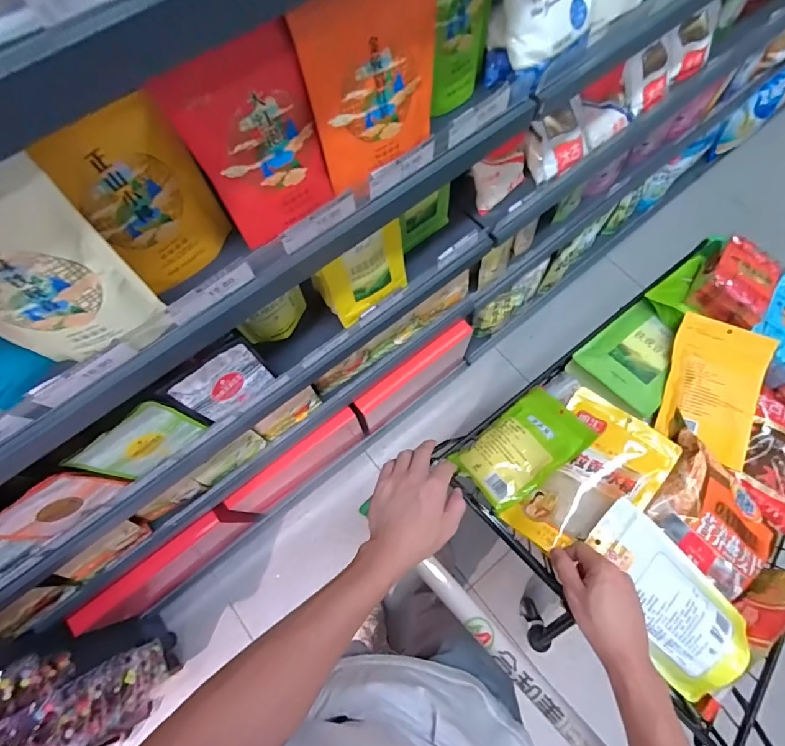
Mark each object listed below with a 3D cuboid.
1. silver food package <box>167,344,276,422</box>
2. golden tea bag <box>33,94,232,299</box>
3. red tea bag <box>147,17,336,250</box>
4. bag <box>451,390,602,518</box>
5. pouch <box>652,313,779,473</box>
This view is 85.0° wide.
[{"bbox_3d":[-0.256,0.020,0.665,0.120,0.139,0.020,-35,73,-11],"label":"silver food package"},{"bbox_3d":[-0.234,-0.165,0.419,0.024,0.181,0.112,34,74,12],"label":"golden tea bag"},{"bbox_3d":[-0.130,-0.221,0.429,0.122,0.178,0.036,-32,73,-10],"label":"red tea bag"},{"bbox_3d":[0.189,0.108,0.627,0.178,0.016,0.118,-38,53,-5],"label":"bag"},{"bbox_3d":[0.510,0.019,0.677,0.154,0.047,0.208,26,73,10],"label":"pouch"}]

